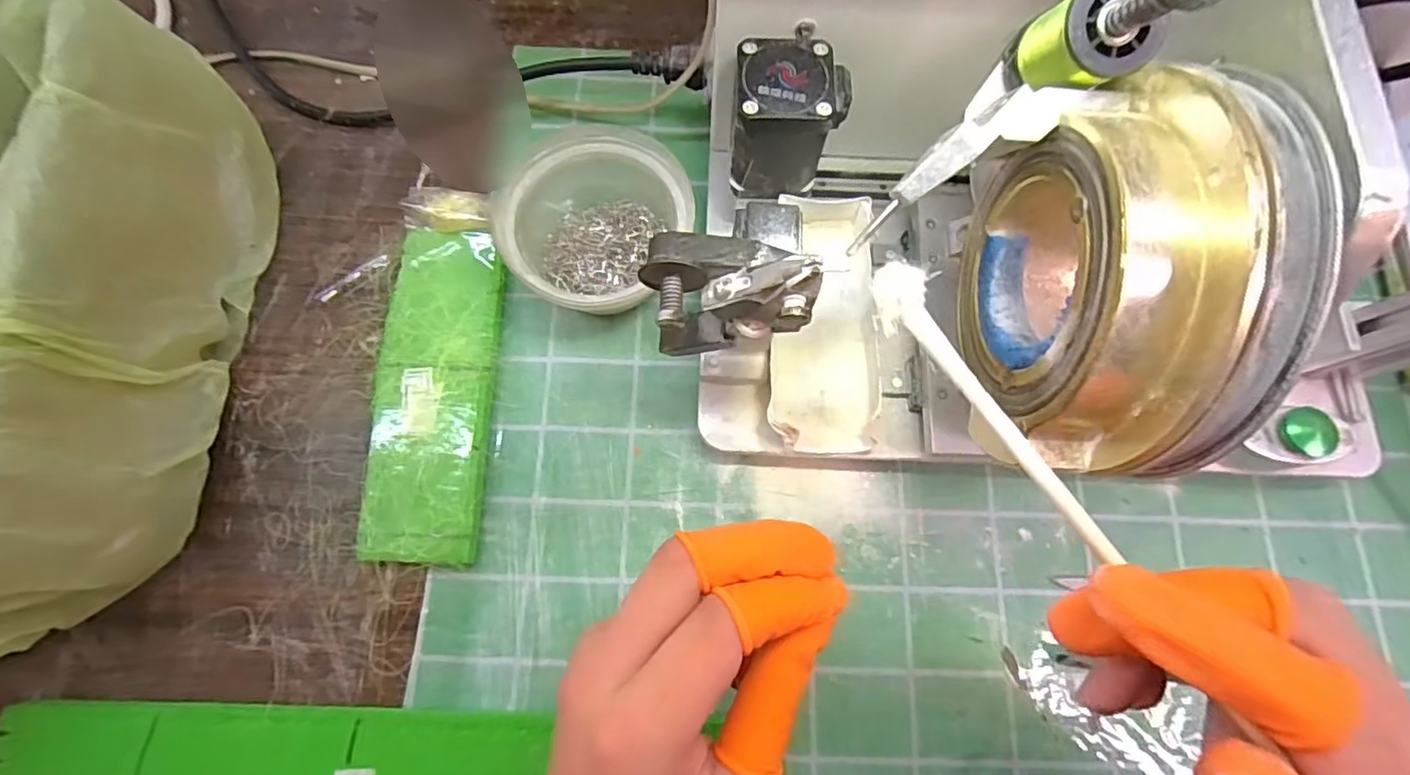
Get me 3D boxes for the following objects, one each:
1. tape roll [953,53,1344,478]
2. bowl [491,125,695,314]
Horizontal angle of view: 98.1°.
[{"bbox_3d":[0.119,-0.030,0.181,0.045,0.091,0.102,5,74,0],"label":"tape roll"},{"bbox_3d":[-0.058,-0.085,0.330,0.090,0.052,0.098,38,76,9],"label":"bowl"}]

